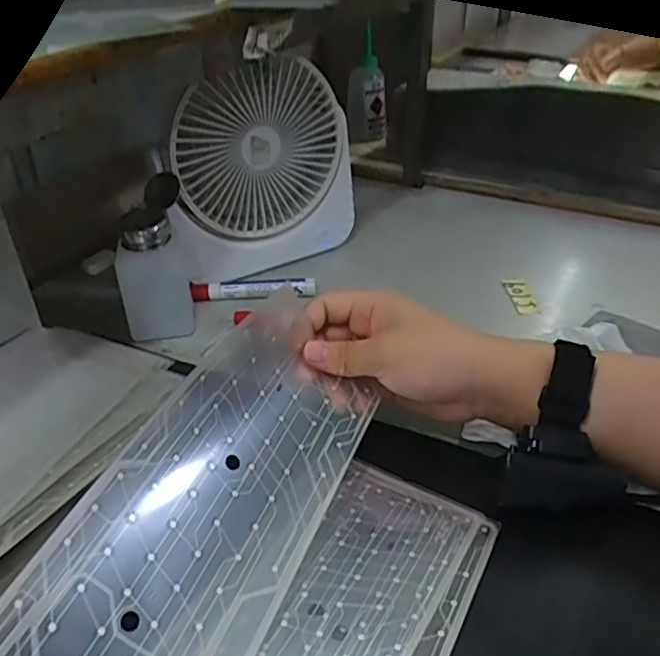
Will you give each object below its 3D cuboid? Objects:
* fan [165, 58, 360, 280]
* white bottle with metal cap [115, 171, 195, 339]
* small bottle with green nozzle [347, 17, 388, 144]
[{"bbox_3d":[-0.067,-0.145,0.592,0.185,0.190,0.054,-23,39,-27],"label":"fan"},{"bbox_3d":[-0.149,-0.059,0.532,0.055,0.123,0.069,-6,35,-5],"label":"white bottle with metal cap"},{"bbox_3d":[0.055,-0.353,0.928,0.057,0.154,0.045,-1,35,3],"label":"small bottle with green nozzle"}]

